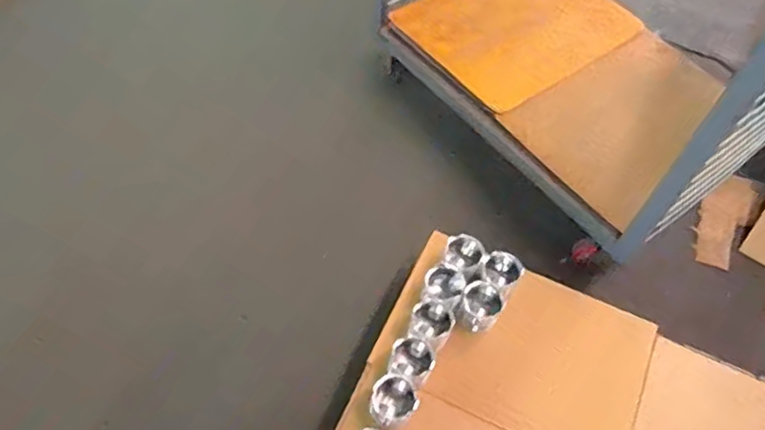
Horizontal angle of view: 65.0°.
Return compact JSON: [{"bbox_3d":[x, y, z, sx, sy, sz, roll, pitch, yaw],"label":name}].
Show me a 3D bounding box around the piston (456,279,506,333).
[{"bbox_3d":[0.226,0.209,1.377,0.090,0.078,0.099,1,57,-2],"label":"piston"}]

